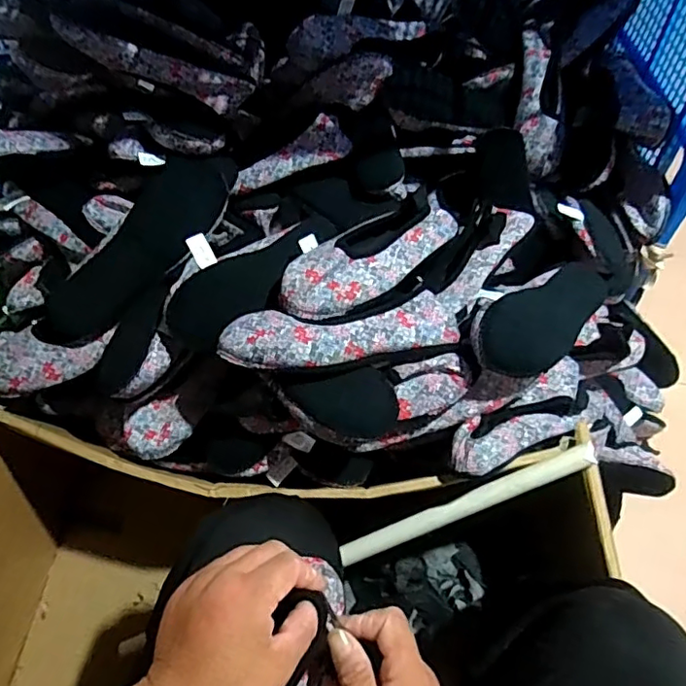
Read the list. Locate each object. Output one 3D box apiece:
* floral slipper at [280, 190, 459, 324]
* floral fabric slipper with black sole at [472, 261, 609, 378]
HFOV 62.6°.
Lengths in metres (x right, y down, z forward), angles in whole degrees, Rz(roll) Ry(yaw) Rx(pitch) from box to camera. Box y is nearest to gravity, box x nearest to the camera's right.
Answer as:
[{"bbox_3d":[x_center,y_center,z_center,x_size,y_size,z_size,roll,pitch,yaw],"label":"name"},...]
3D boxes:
[{"bbox_3d":[0.038,-0.100,0.640,0.246,0.048,0.092,-35,62,-21],"label":"floral slipper"},{"bbox_3d":[0.239,-0.031,0.667,0.254,0.045,0.089,-28,79,-38],"label":"floral fabric slipper with black sole"}]

